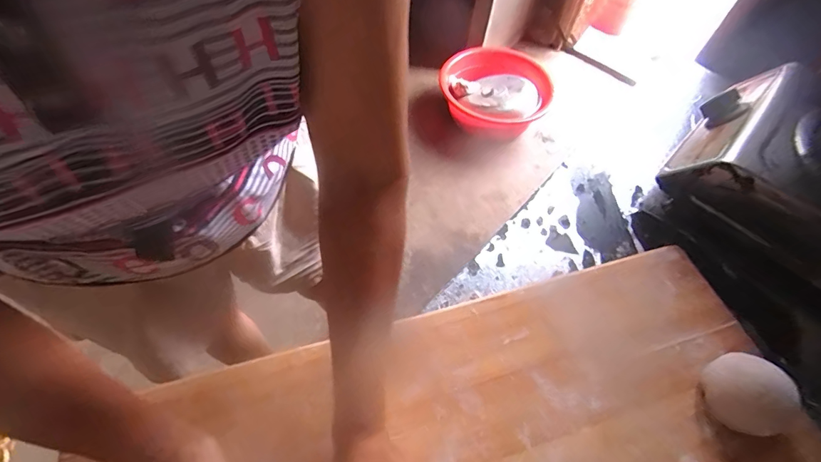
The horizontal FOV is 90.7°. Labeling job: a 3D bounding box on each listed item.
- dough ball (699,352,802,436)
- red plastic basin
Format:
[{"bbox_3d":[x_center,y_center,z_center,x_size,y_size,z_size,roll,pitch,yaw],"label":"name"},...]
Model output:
[{"bbox_3d":[0.320,0.149,0.380,0.059,0.050,0.067,-13,59,-13],"label":"dough ball"},{"bbox_3d":[0.342,-0.570,1.724,0.453,0.183,0.453,2,57,-3],"label":"red plastic basin"}]

